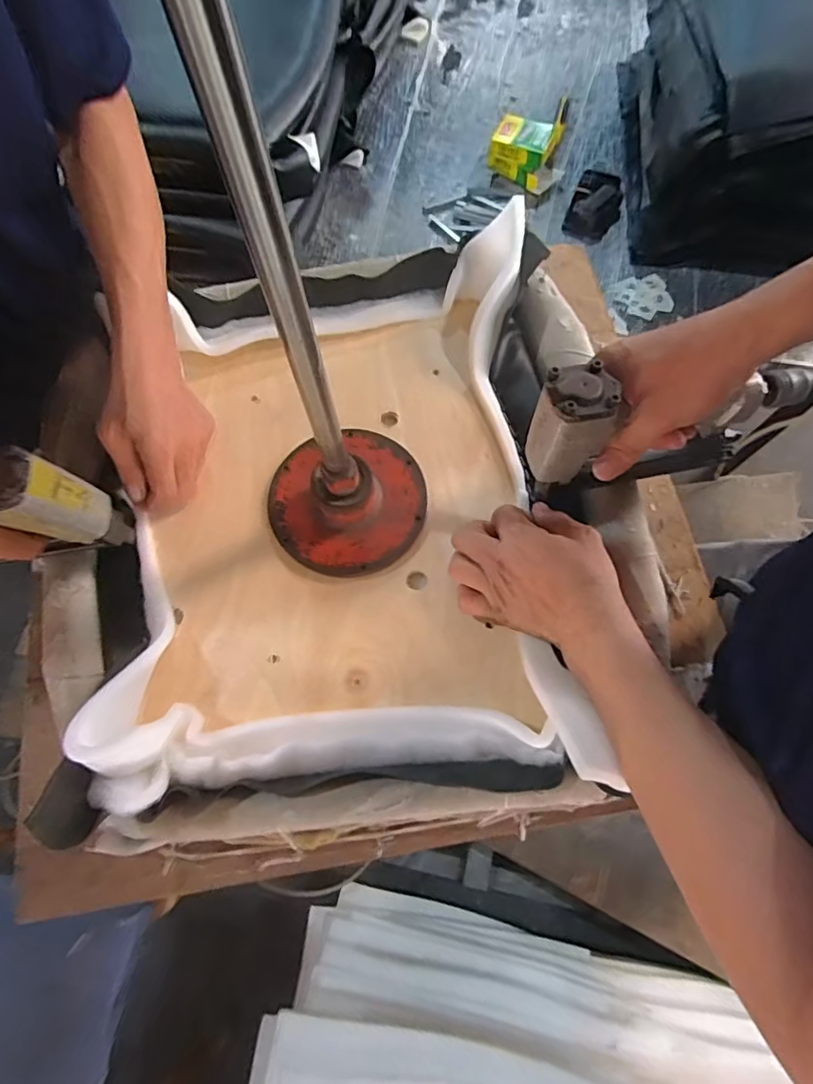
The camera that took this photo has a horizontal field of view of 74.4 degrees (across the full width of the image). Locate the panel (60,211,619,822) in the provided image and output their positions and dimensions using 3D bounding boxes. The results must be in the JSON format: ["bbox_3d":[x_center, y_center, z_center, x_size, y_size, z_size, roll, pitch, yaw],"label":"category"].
[{"bbox_3d":[-0.058,-0.054,0.477,0.352,0.091,0.480,-4,71,-1],"label":"panel"}]

